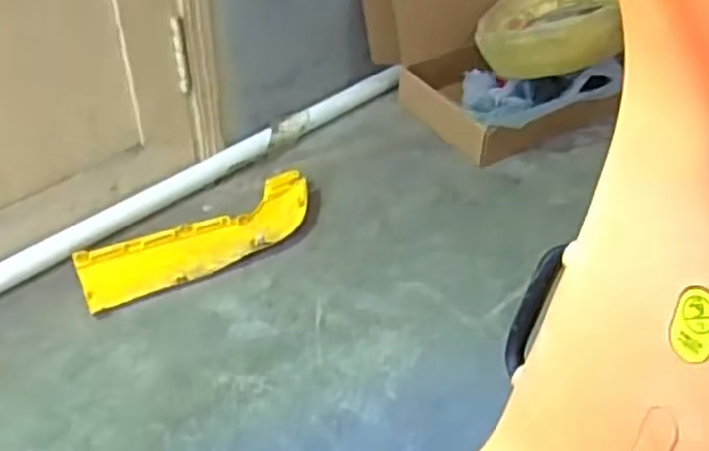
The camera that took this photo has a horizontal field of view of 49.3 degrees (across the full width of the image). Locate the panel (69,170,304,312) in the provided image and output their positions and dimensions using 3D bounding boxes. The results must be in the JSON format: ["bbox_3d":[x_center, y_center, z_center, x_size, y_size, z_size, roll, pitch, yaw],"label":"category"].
[{"bbox_3d":[-0.227,0.020,1.172,0.370,0.031,0.115,-23,47,-25],"label":"panel"}]

